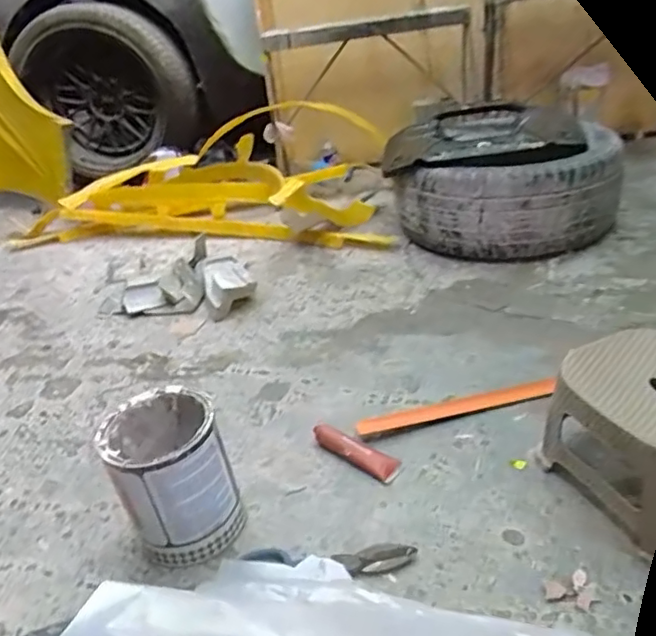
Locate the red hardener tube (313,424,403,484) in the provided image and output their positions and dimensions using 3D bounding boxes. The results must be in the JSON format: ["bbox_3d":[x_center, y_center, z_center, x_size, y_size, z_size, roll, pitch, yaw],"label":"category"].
[{"bbox_3d":[0.047,0.227,1.035,0.174,0.029,0.043,19,40,38],"label":"red hardener tube"}]

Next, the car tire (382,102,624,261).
[{"bbox_3d":[0.501,-0.438,1.821,0.603,0.276,0.662,-3,31,10],"label":"car tire"}]

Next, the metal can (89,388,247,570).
[{"bbox_3d":[-0.230,0.242,0.905,0.155,0.216,0.174,-24,34,-24],"label":"metal can"}]

